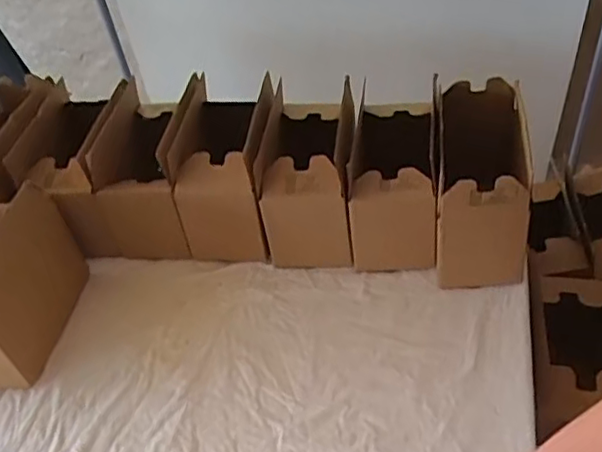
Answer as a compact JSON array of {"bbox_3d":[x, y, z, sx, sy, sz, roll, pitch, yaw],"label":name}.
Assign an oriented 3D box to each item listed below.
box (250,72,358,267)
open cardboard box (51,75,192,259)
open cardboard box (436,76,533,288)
[{"bbox_3d":[0.016,-0.063,0.879,0.115,0.158,0.189,2,45,9],"label":"box"},{"bbox_3d":[-0.229,-0.073,0.919,0.151,0.161,0.190,-1,44,6],"label":"open cardboard box"},{"bbox_3d":[0.234,-0.050,0.831,0.121,0.189,0.211,3,45,10],"label":"open cardboard box"}]

